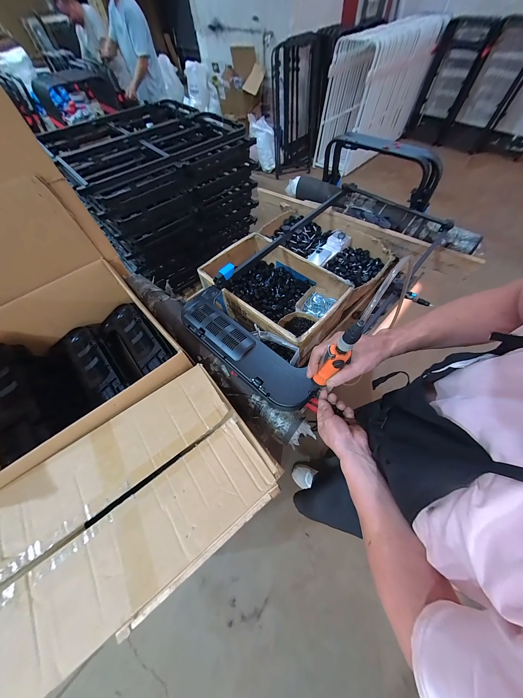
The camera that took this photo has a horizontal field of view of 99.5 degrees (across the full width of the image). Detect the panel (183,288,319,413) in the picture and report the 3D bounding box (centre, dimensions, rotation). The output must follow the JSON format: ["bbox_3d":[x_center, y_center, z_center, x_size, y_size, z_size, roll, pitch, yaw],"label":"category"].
[{"bbox_3d":[-0.058,-0.011,0.646,0.475,0.037,0.143,40,69,20],"label":"panel"}]

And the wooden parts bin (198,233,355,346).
[{"bbox_3d":[0.041,-0.239,0.907,0.529,0.143,0.369,38,68,21],"label":"wooden parts bin"}]

